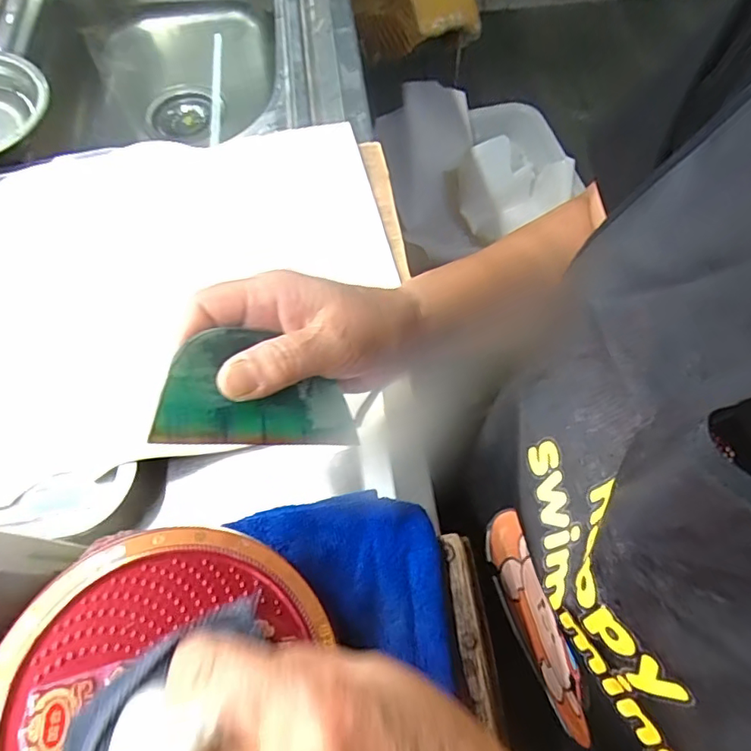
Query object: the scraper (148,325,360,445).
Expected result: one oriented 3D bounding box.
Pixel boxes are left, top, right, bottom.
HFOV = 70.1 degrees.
[{"bbox_3d":[-0.054,0.006,0.252,0.093,0.005,0.053,6,64,-34],"label":"scraper"}]

